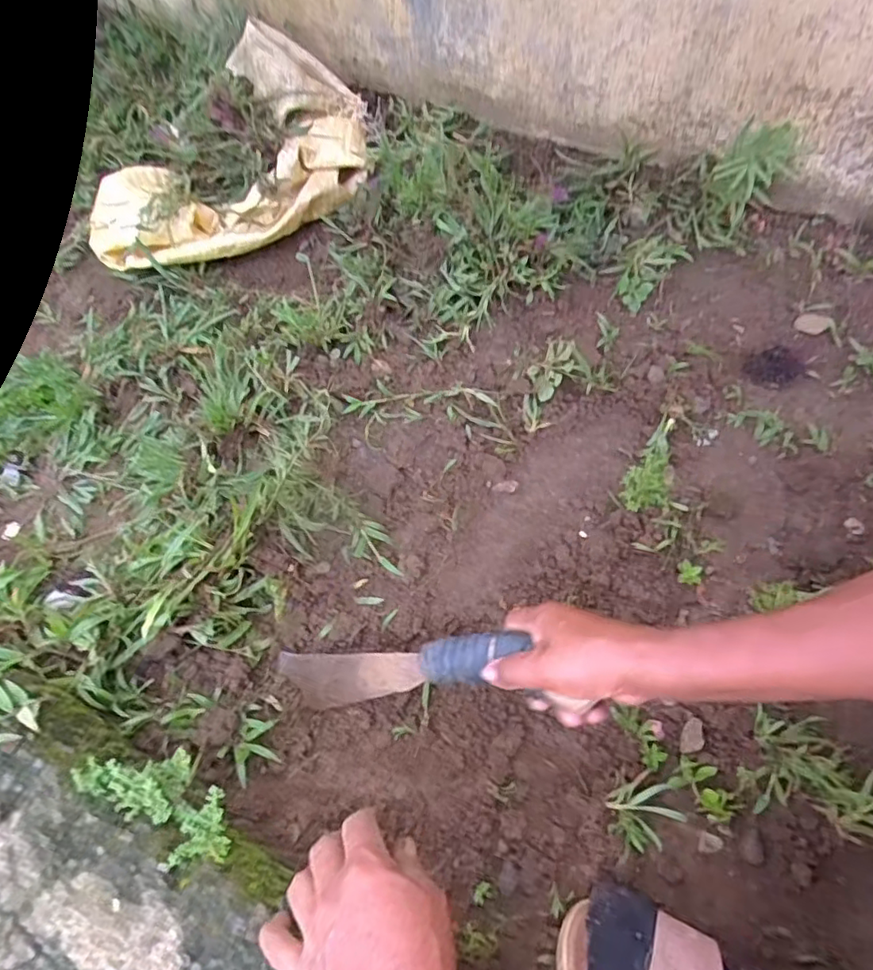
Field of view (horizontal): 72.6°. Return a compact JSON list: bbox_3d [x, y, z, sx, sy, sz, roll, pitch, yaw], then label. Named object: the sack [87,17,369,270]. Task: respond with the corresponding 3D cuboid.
[{"bbox_3d":[-0.265,-0.412,0.736,0.353,0.159,0.185,-20,63,-7],"label":"sack"}]

